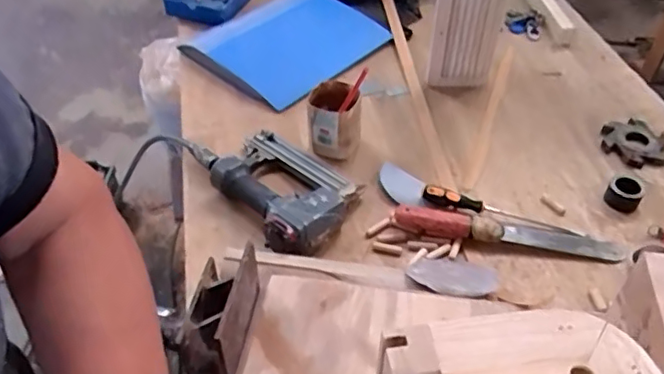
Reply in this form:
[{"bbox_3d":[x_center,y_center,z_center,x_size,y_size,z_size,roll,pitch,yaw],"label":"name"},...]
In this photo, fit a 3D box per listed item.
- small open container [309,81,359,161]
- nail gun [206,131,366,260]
[{"bbox_3d":[0.005,-0.100,0.877,0.075,0.093,0.082,-2,46,-2],"label":"small open container"},{"bbox_3d":[-0.074,-0.005,0.797,0.213,0.050,0.181,27,52,24],"label":"nail gun"}]

